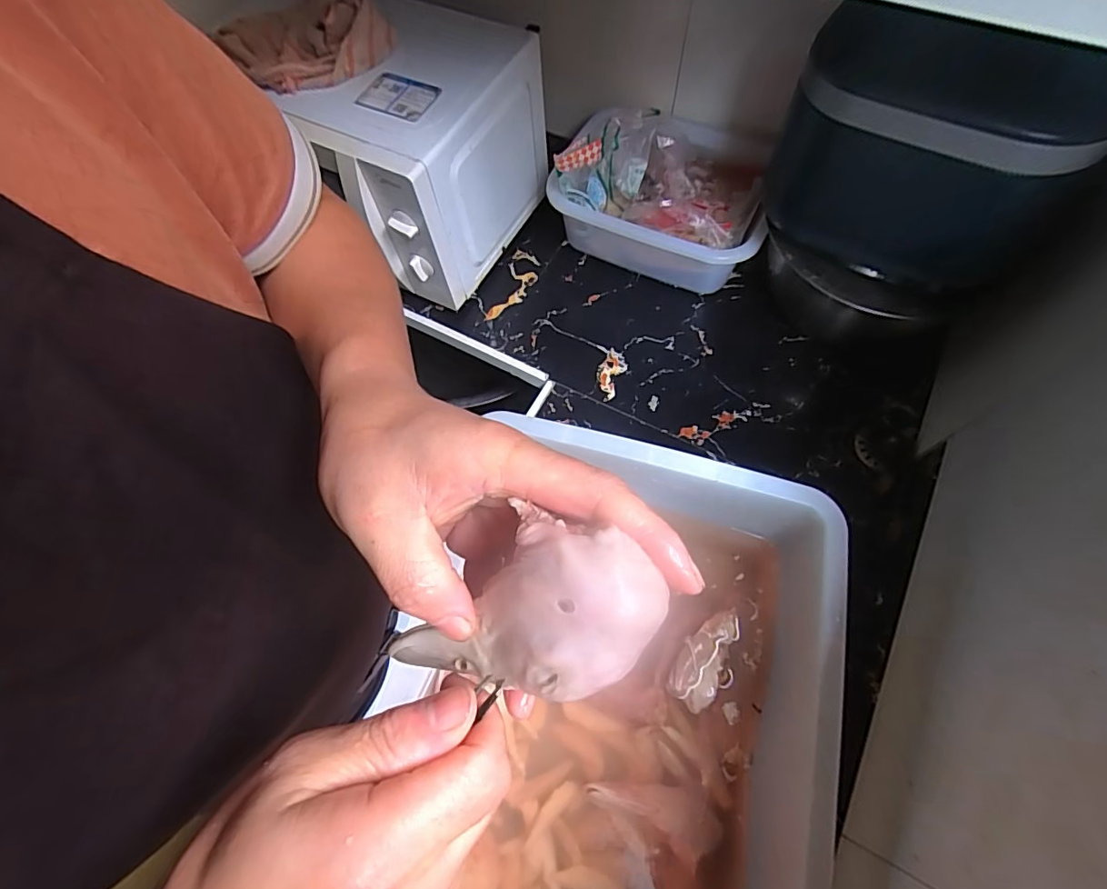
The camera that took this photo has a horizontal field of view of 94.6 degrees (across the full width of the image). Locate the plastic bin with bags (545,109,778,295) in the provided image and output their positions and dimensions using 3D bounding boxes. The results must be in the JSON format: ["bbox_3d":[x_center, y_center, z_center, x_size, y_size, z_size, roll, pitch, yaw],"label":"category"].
[{"bbox_3d":[0.158,-0.347,0.718,0.274,0.192,0.193,24,69,13],"label":"plastic bin with bags"}]

